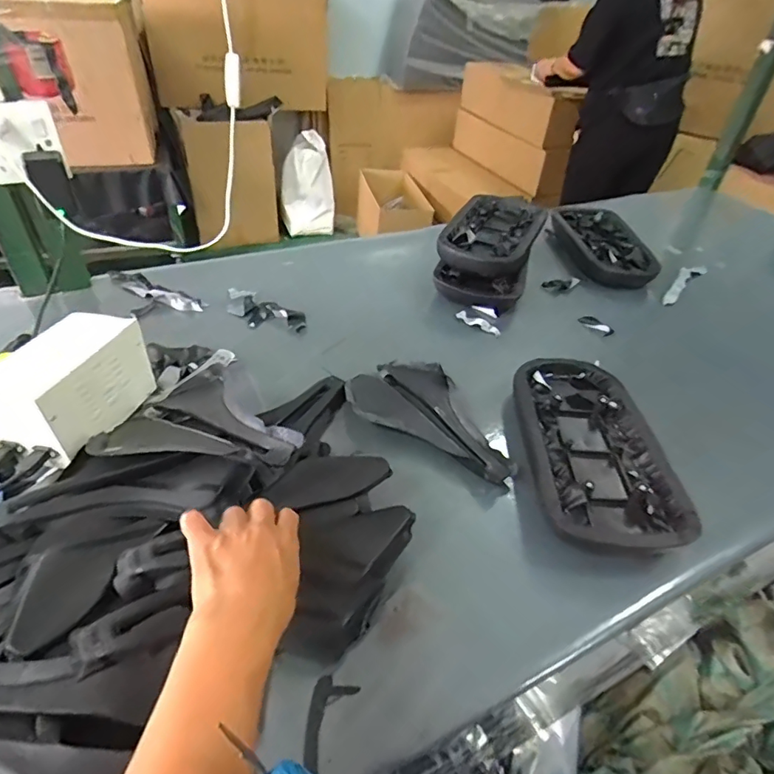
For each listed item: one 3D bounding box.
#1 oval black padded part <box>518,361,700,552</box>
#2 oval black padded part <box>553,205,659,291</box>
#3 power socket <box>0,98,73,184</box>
[{"bbox_3d":[0.230,0.069,0.575,0.150,0.045,0.271,1,41,-5],"label":"oval black padded part"},{"bbox_3d":[0.433,-0.282,0.995,0.151,0.048,0.284,-3,42,-10],"label":"oval black padded part"},{"bbox_3d":[-0.446,-0.296,0.606,0.084,0.086,0.025,-20,47,-26],"label":"power socket"}]

